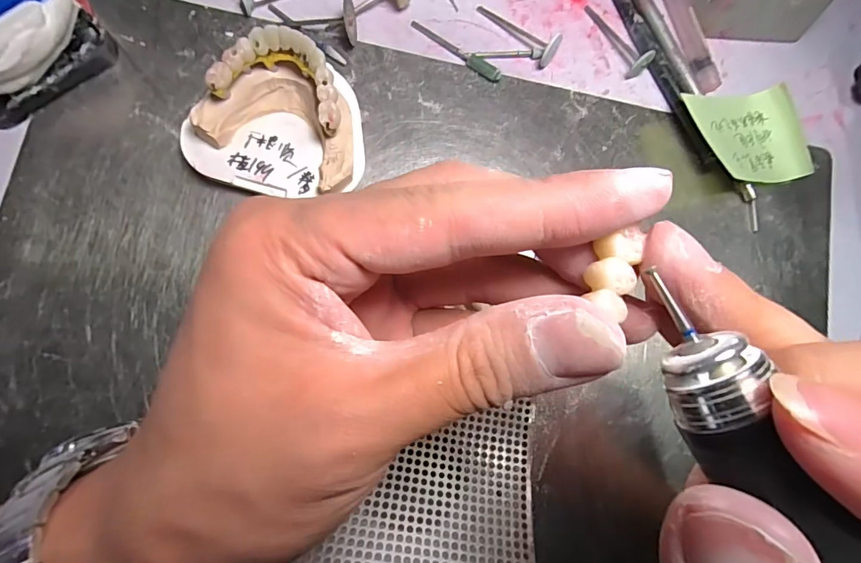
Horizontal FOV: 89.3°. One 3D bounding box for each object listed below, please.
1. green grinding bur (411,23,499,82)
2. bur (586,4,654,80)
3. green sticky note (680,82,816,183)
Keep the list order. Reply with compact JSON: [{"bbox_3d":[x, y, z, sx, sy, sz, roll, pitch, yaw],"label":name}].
[{"bbox_3d":[0.013,-0.120,0.224,0.053,0.006,0.007,34,80,0],"label":"green grinding bur"},{"bbox_3d":[0.101,-0.132,0.232,0.011,0.013,0.046,-28,86,-9],"label":"bur"},{"bbox_3d":[0.164,-0.075,0.225,0.067,0.022,0.050,-13,84,-8],"label":"green sticky note"}]

